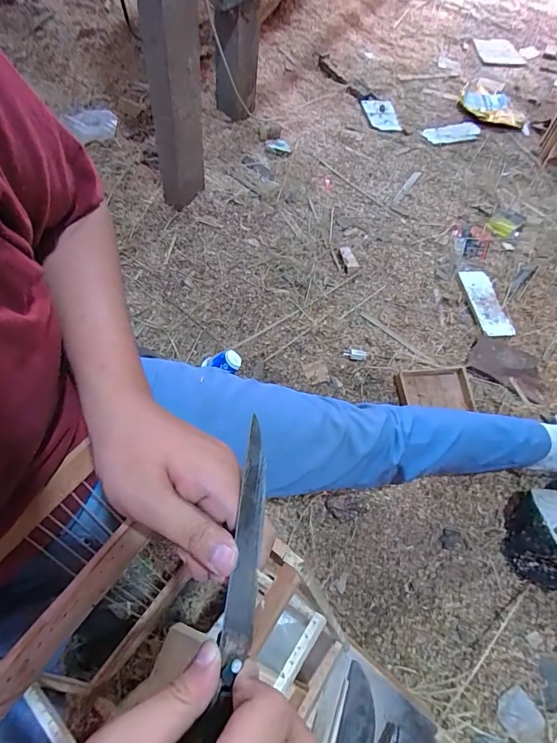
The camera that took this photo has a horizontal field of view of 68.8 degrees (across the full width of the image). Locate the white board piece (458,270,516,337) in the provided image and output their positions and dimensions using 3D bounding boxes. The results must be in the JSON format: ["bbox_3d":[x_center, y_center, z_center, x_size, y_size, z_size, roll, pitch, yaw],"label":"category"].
[{"bbox_3d":[0.559,-0.190,1.104,0.088,0.012,0.232,-4,61,-9],"label":"white board piece"}]

